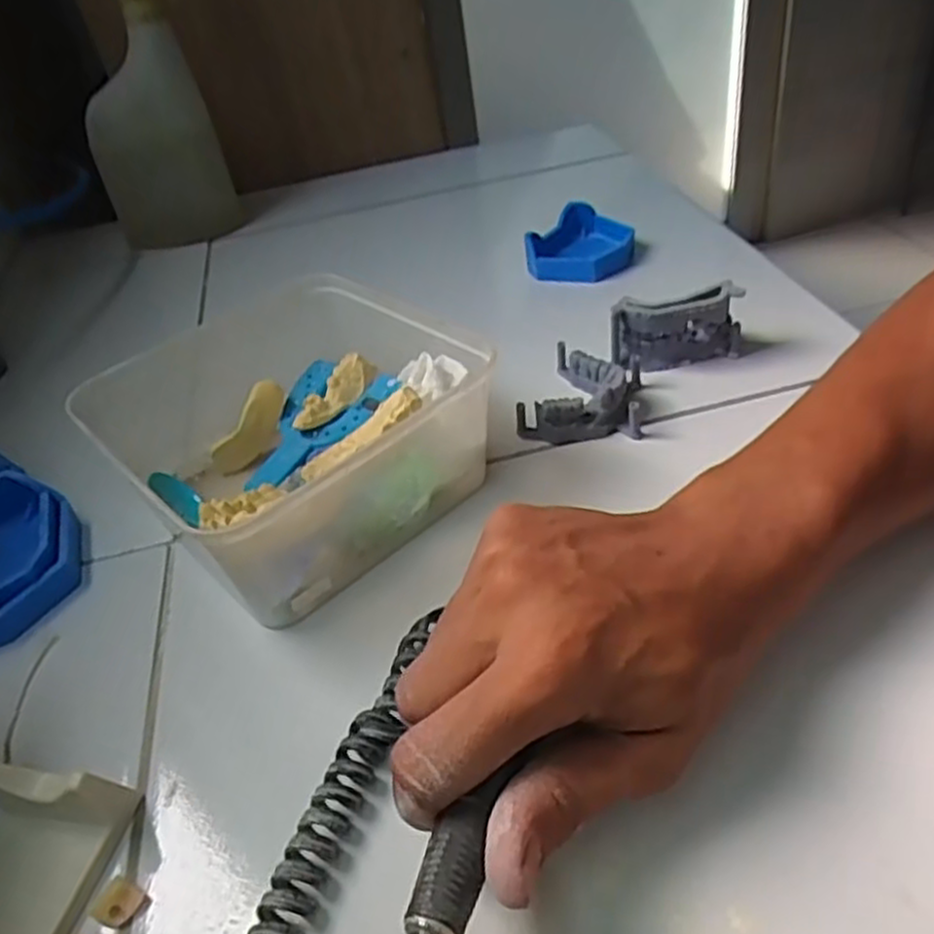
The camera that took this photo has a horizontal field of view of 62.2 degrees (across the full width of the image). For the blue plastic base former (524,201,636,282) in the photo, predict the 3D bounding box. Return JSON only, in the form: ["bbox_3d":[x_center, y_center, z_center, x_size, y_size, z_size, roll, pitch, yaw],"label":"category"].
[{"bbox_3d":[0.085,-0.165,0.573,0.074,0.029,0.078,0,40,14],"label":"blue plastic base former"}]

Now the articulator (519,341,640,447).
[{"bbox_3d":[0.067,-0.044,0.431,0.062,0.026,0.071,4,41,17],"label":"articulator"}]

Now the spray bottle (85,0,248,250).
[{"bbox_3d":[-0.278,-0.315,0.660,0.107,0.237,0.077,-22,40,-14],"label":"spray bottle"}]

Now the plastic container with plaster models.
[{"bbox_3d":[-0.084,-0.016,0.383,0.157,0.059,0.153,-35,45,-27],"label":"plastic container with plaster models"}]

